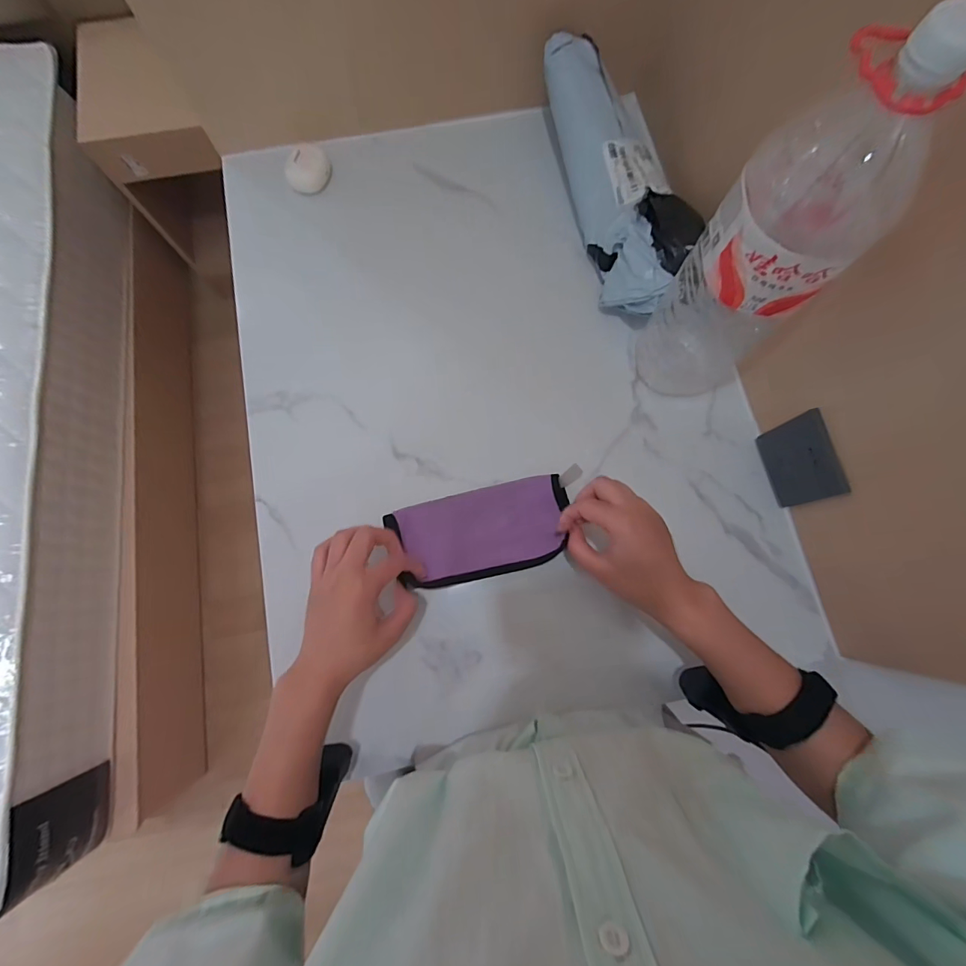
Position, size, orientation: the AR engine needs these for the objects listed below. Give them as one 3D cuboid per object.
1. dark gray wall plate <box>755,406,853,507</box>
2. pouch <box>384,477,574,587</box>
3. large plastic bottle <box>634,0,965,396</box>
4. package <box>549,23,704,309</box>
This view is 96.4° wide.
[{"bbox_3d":[0.328,-0.021,0.455,0.011,0.095,0.085,-12,79,-3],"label":"dark gray wall plate"},{"bbox_3d":[0.003,0.053,0.462,0.185,0.028,0.093,-14,79,-4],"label":"pouch"},{"bbox_3d":[0.238,-0.182,0.368,0.112,0.323,0.105,-36,81,-8],"label":"large plastic bottle"},{"bbox_3d":[0.164,-0.363,0.523,0.105,0.091,0.336,-14,79,-4],"label":"package"}]

